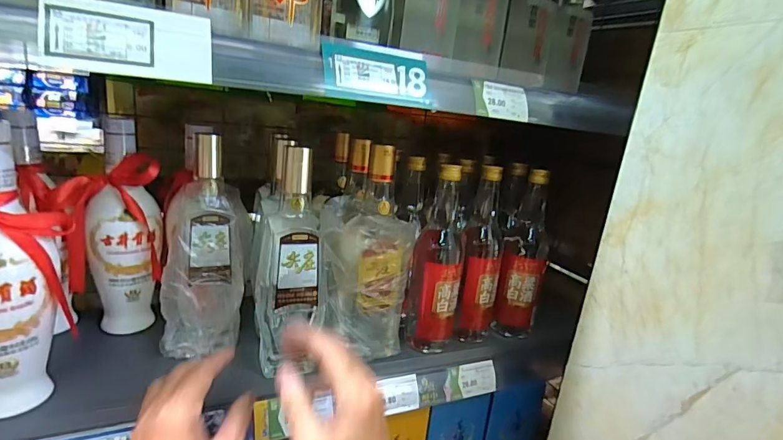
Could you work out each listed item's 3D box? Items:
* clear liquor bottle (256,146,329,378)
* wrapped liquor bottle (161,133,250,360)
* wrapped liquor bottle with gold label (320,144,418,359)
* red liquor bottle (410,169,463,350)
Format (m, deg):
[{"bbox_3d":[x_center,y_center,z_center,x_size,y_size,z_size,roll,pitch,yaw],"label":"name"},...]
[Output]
[{"bbox_3d":[-0.106,0.051,0.469,0.074,0.251,0.069,6,16,-7],"label":"clear liquor bottle"},{"bbox_3d":[-0.217,0.038,0.492,0.085,0.238,0.063,4,16,-11],"label":"wrapped liquor bottle"},{"bbox_3d":[-0.031,0.045,0.515,0.110,0.240,0.083,4,16,-11],"label":"wrapped liquor bottle with gold label"},{"bbox_3d":[0.063,0.067,0.558,0.066,0.260,0.051,11,16,13],"label":"red liquor bottle"}]

